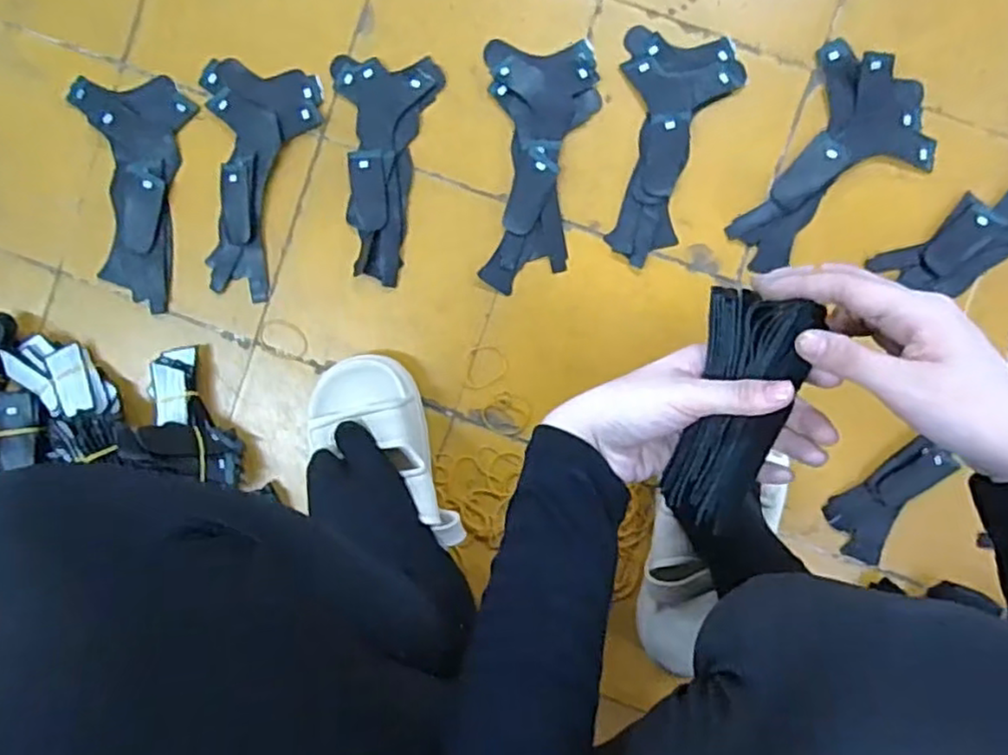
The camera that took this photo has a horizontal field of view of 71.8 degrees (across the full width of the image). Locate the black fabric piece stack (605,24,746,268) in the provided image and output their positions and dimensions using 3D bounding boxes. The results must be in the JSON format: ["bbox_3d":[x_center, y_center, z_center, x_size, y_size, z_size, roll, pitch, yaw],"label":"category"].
[{"bbox_3d":[0.140,-0.206,0.622,0.101,0.006,0.201,15,94,3],"label":"black fabric piece stack"}]

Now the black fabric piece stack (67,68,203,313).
[{"bbox_3d":[-0.344,-0.170,0.641,0.102,0.011,0.206,0,93,4],"label":"black fabric piece stack"}]

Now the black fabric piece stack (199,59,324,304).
[{"bbox_3d":[-0.225,-0.180,0.638,0.104,0.013,0.207,4,93,4],"label":"black fabric piece stack"}]

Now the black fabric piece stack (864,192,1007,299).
[{"bbox_3d":[0.426,-0.132,0.612,0.191,0.008,0.099,-30,90,5],"label":"black fabric piece stack"}]

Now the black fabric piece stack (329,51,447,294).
[{"bbox_3d":[-0.108,-0.187,0.631,0.091,0.009,0.197,2,93,4],"label":"black fabric piece stack"}]

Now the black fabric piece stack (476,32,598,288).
[{"bbox_3d":[0.032,-0.190,0.627,0.096,0.008,0.216,2,93,4],"label":"black fabric piece stack"}]

